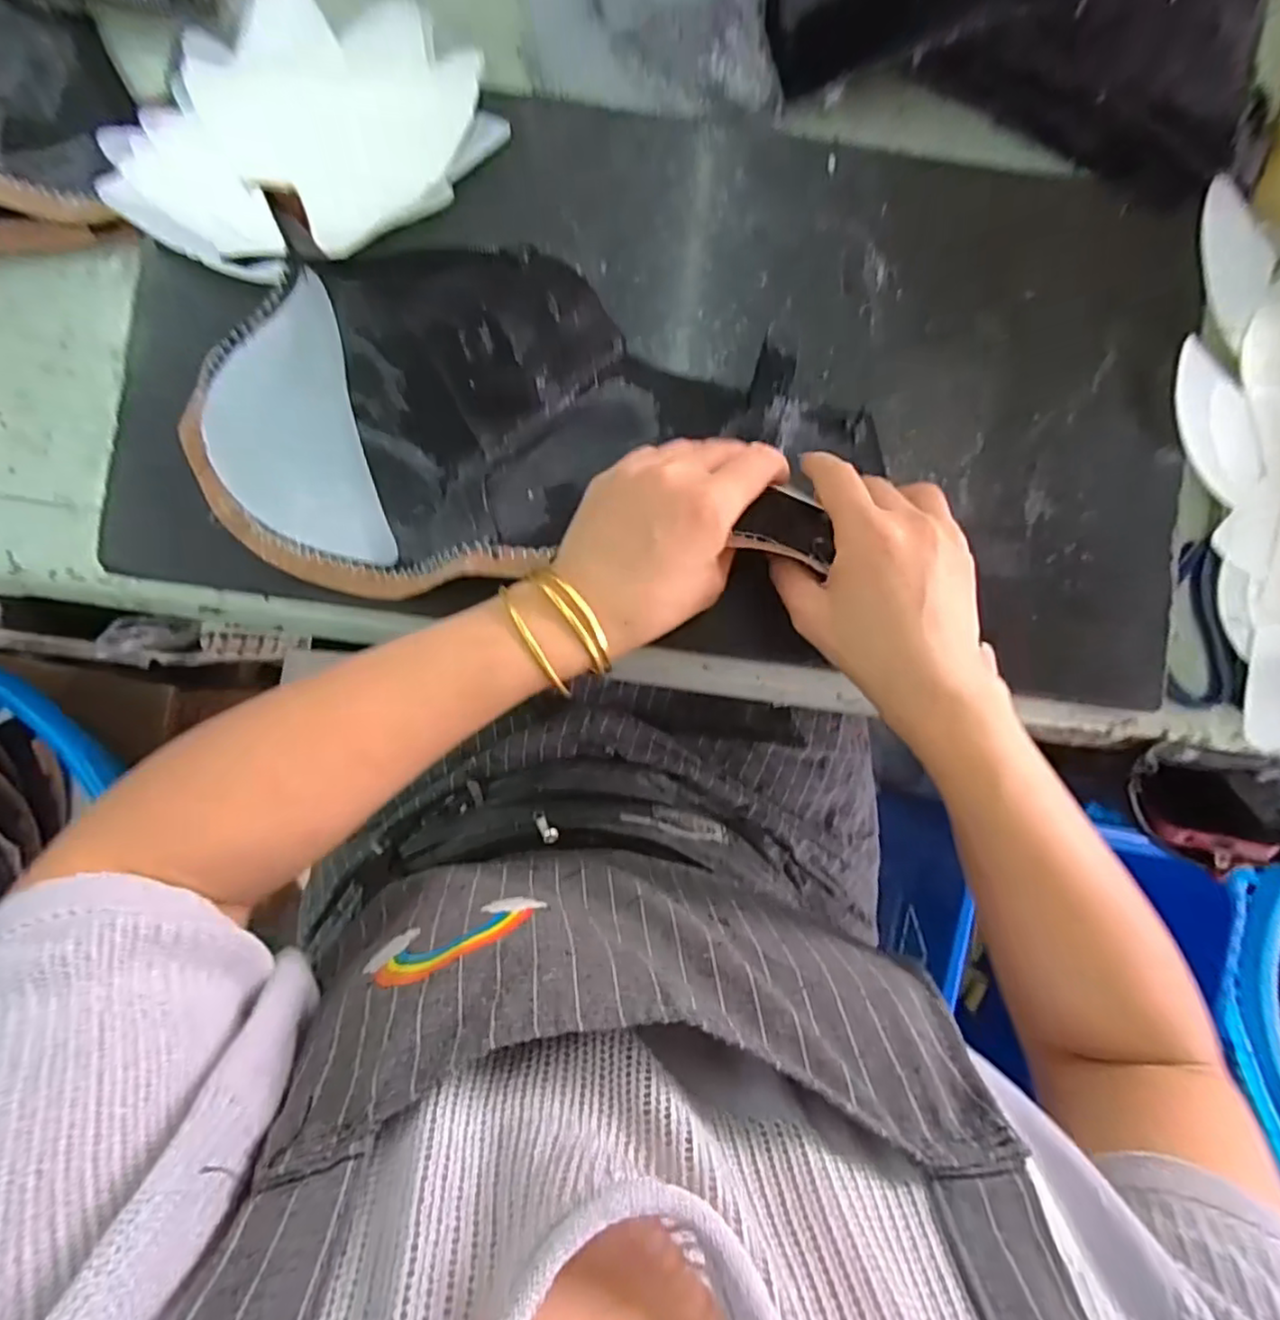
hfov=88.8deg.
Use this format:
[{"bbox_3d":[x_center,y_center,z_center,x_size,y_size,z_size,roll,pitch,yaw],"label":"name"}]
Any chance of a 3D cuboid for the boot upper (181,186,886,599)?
[{"bbox_3d":[-0.058,-0.121,0.333,0.347,0.073,0.162,1,86,2],"label":"boot upper"}]

